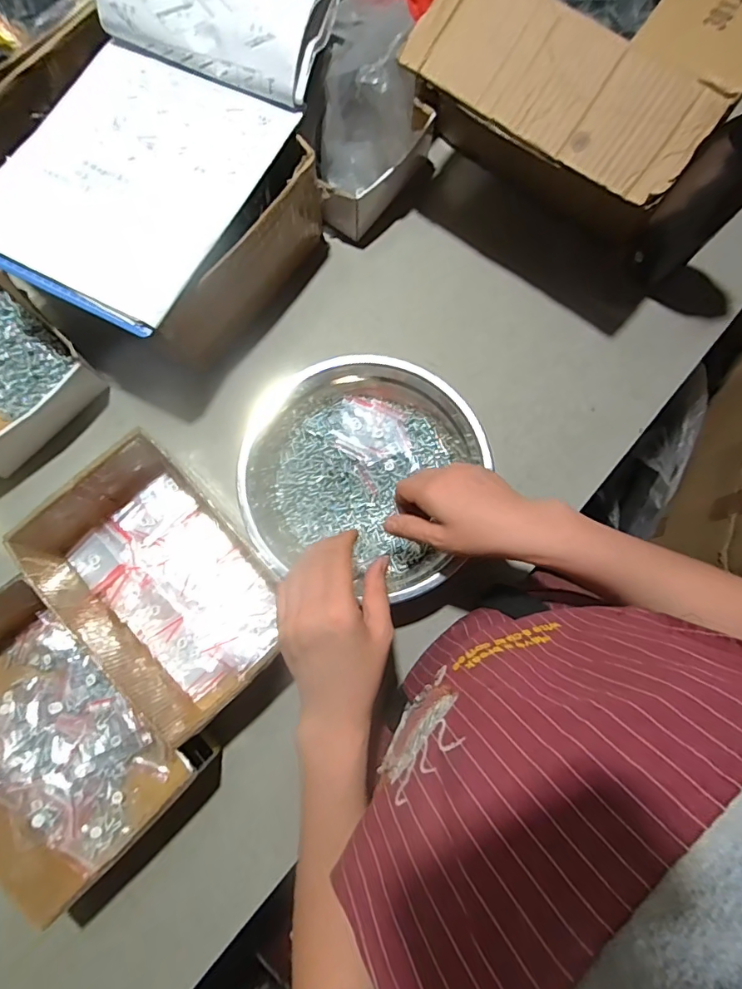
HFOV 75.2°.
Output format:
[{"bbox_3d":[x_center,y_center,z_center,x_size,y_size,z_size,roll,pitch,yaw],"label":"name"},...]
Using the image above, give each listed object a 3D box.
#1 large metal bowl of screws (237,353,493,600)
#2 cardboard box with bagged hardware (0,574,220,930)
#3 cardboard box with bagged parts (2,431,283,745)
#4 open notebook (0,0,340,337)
[{"bbox_3d":[-0.012,-0.024,0.508,0.232,0.063,0.229,0,79,-1],"label":"large metal bowl of screws"},{"bbox_3d":[-0.311,0.232,0.475,0.282,0.083,0.192,45,81,7],"label":"cardboard box with bagged hardware"},{"bbox_3d":[-0.213,0.092,0.479,0.178,0.072,0.268,-37,82,-8],"label":"cardboard box with bagged parts"},{"bbox_3d":[-0.186,-0.425,0.472,0.249,0.052,0.534,22,79,3],"label":"open notebook"}]

